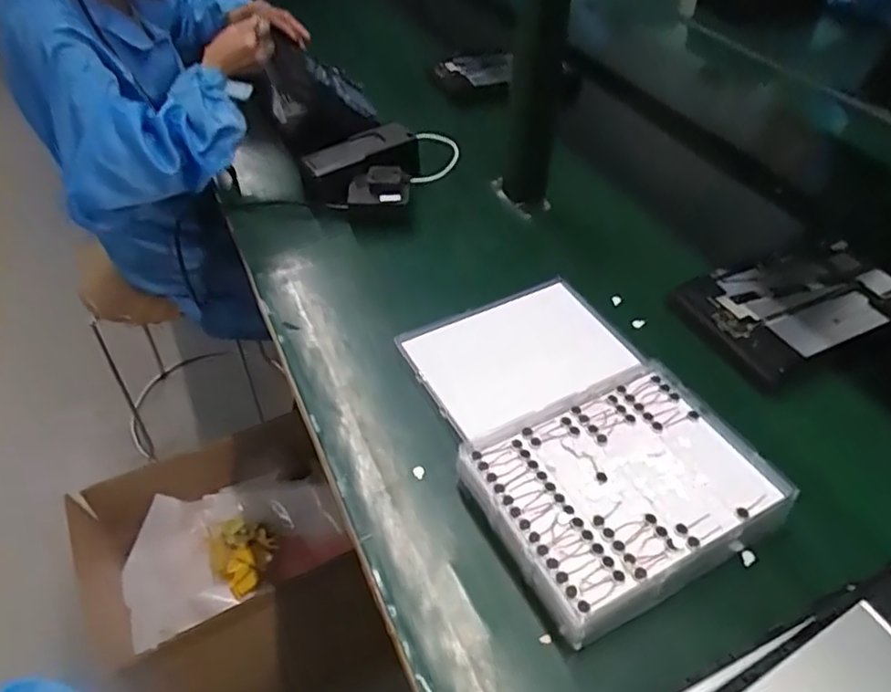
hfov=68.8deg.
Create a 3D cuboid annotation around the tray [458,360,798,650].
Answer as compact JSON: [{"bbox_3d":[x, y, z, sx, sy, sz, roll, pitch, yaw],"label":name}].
[{"bbox_3d":[0.140,0.119,0.536,0.223,0.043,0.172,-20,48,-19],"label":"tray"}]

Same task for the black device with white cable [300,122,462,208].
[{"bbox_3d":[-0.079,-0.231,0.867,0.205,0.061,0.132,-15,47,-15],"label":"black device with white cable"}]

